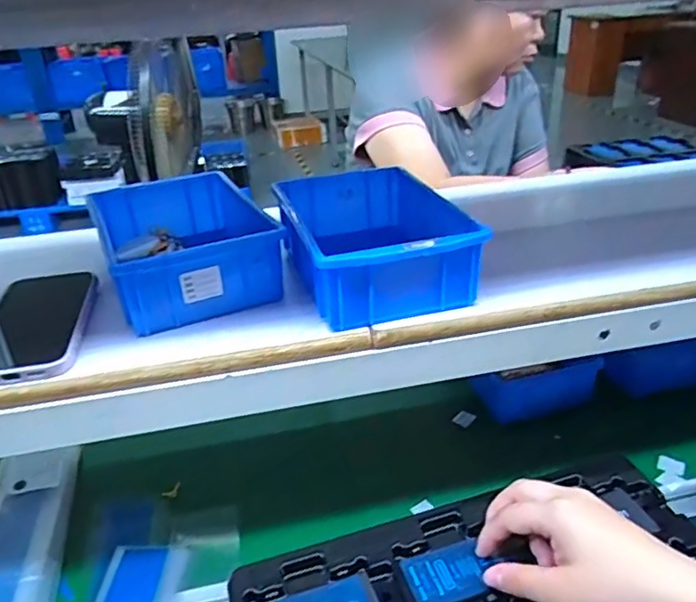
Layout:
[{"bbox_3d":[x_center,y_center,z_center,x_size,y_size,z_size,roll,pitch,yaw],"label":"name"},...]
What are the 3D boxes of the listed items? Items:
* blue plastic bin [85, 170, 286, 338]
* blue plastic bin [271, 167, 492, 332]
[{"bbox_3d":[-0.141,-0.051,0.541,0.126,0.062,0.195,-13,30,-18],"label":"blue plastic bin"},{"bbox_3d":[0.021,-0.051,0.528,0.130,0.069,0.200,-9,29,-12],"label":"blue plastic bin"}]

